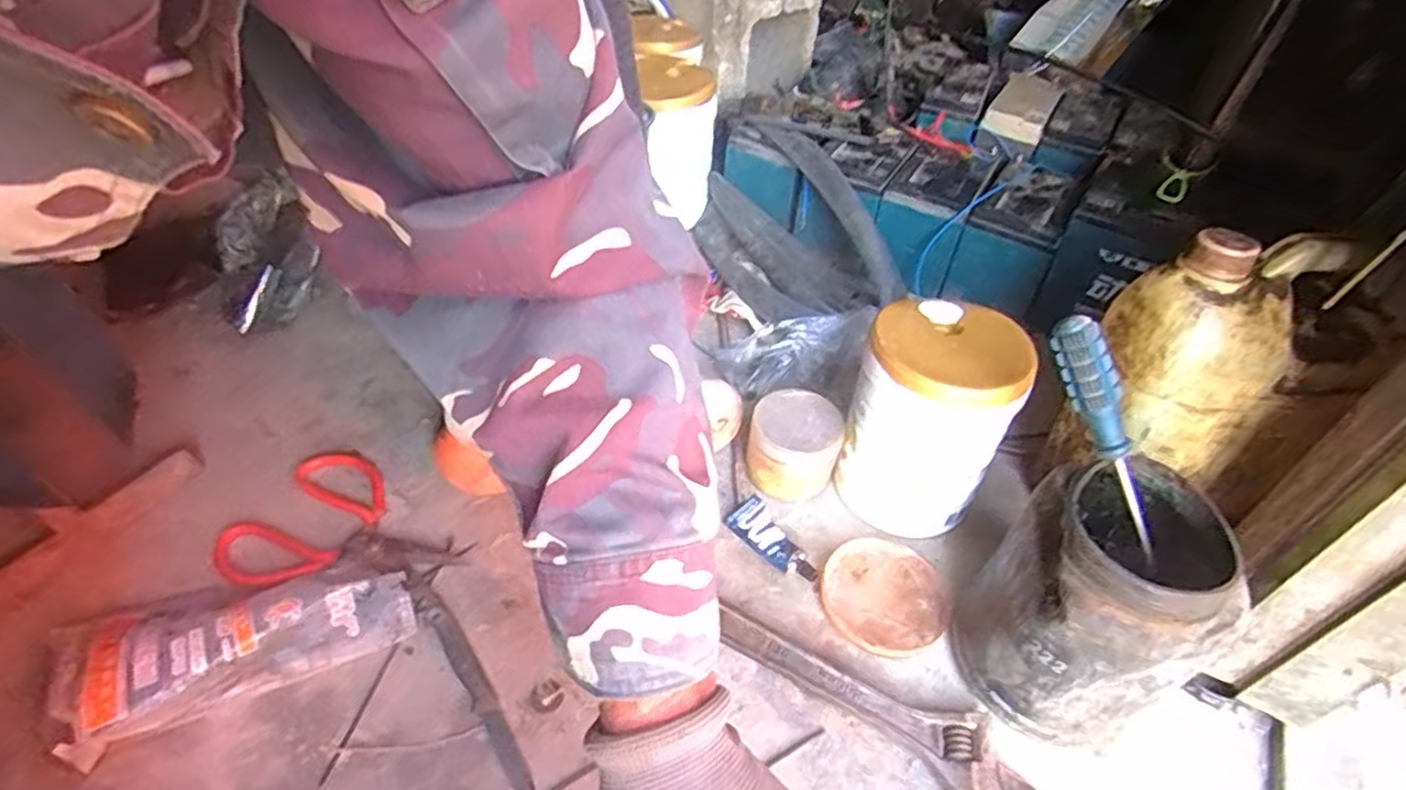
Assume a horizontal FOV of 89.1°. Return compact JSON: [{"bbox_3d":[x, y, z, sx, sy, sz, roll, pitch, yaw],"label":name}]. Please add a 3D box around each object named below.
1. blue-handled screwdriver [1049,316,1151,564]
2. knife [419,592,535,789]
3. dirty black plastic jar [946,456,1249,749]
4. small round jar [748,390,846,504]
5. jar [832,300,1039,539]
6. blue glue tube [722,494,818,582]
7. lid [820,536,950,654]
[{"bbox_3d":[0.262,0.028,0.461,0.021,0.167,0.026,-35,15,-32],"label":"blue-handled screwdriver"},{"bbox_3d":[-0.161,0.213,0.512,0.019,0.010,0.183,-27,52,-27],"label":"knife"},{"bbox_3d":[0.263,0.141,0.489,0.135,0.171,0.129,1,45,-1],"label":"dirty black plastic jar"},{"bbox_3d":[0.083,0.044,0.653,0.080,0.058,0.074,1,45,-1],"label":"small round jar"},{"bbox_3d":[0.192,0.018,0.611,0.117,0.170,0.106,21,47,18],"label":"jar"},{"bbox_3d":[0.059,0.127,0.608,0.035,0.014,0.089,-28,52,-27],"label":"blue glue tube"},{"bbox_3d":[0.146,0.162,0.582,0.099,0.007,0.097,1,45,-1],"label":"lid"}]

